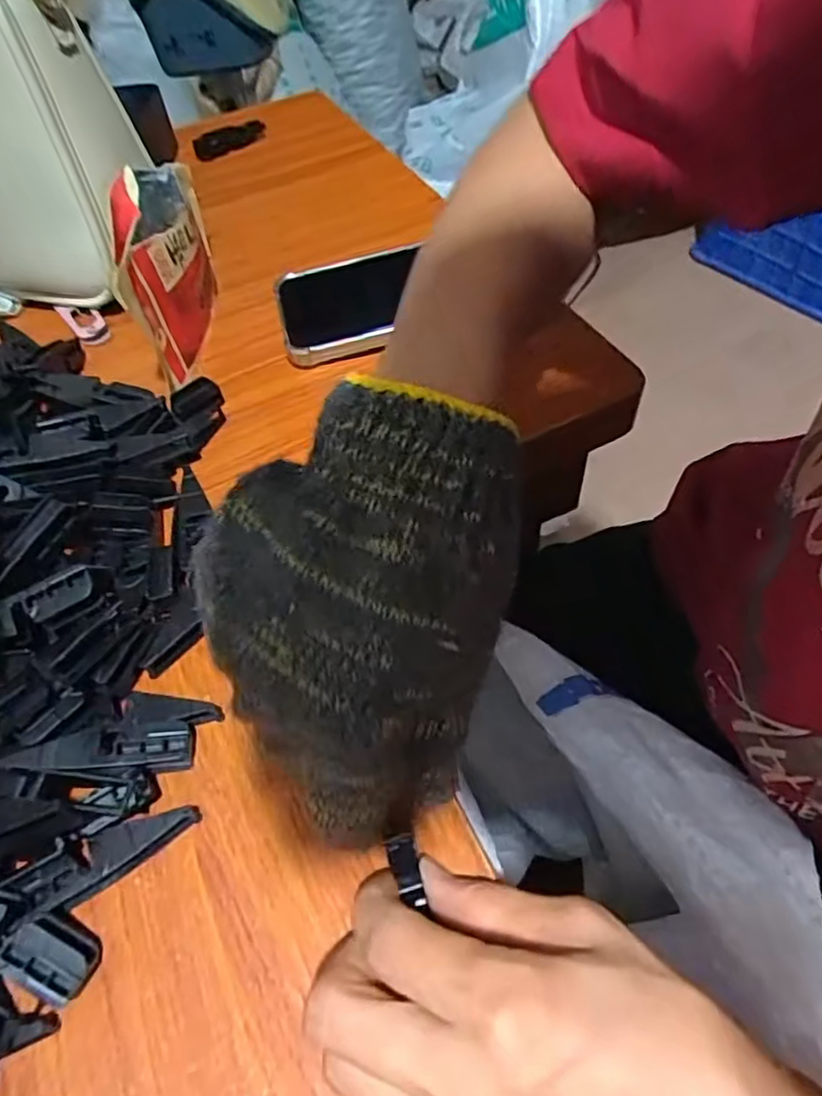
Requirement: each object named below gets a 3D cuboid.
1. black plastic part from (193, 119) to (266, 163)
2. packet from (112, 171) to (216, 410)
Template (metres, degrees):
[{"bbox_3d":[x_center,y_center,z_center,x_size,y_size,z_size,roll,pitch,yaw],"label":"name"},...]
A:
[{"bbox_3d":[-0.159,-0.359,0.582,0.066,0.013,0.025,-36,60,-20],"label":"black plastic part"},{"bbox_3d":[-0.145,-0.172,0.400,0.039,0.082,0.152,-12,54,-4],"label":"packet"}]

